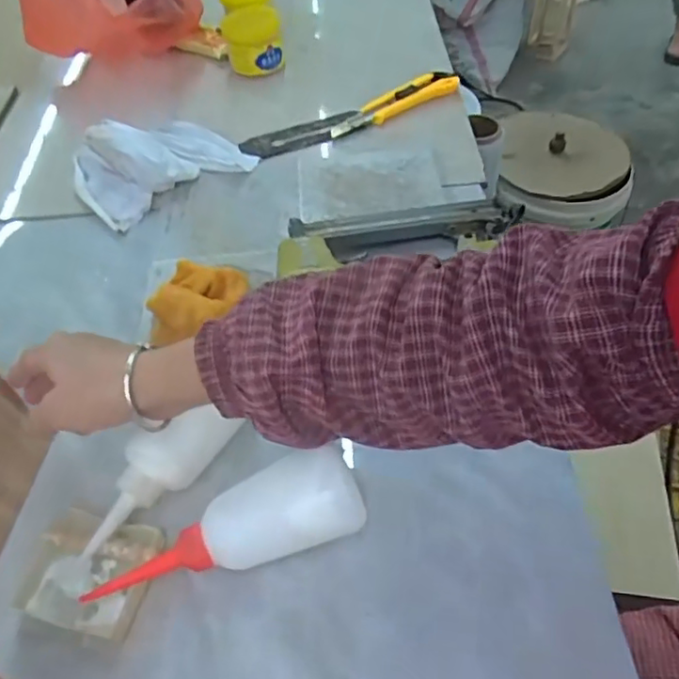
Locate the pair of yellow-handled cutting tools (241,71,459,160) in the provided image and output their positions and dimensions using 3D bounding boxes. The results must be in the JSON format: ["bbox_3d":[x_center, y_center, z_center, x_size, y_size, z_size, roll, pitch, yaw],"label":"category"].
[{"bbox_3d":[0.014,-0.273,0.732,0.277,0.028,0.041,-22,53,-13],"label":"pair of yellow-handled cutting tools"}]

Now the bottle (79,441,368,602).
[{"bbox_3d":[-0.073,0.127,0.385,0.179,0.048,0.050,-24,52,3],"label":"bottle"}]

